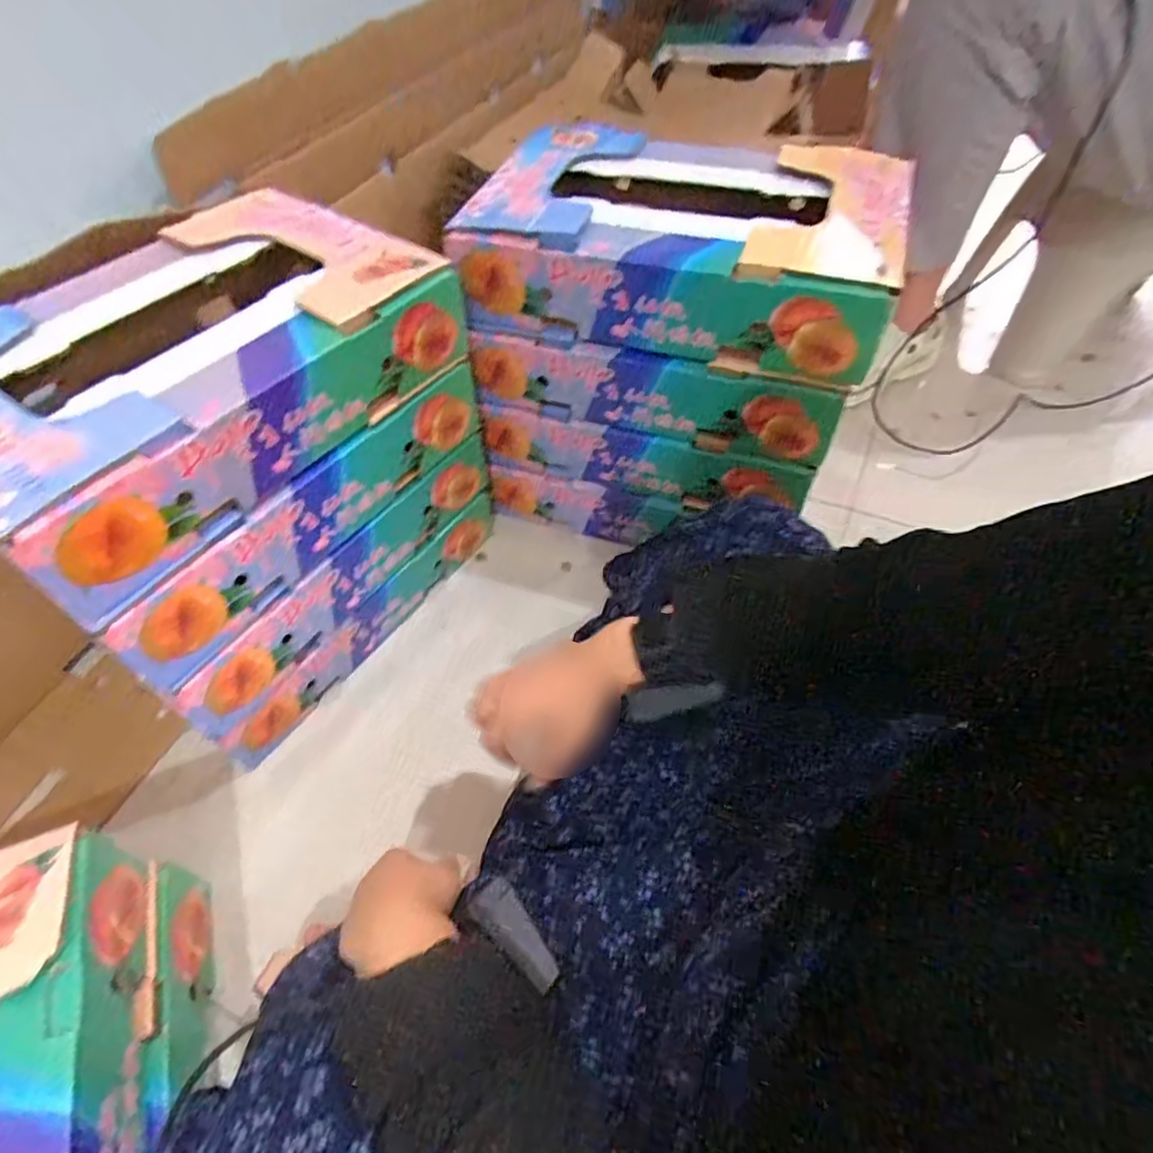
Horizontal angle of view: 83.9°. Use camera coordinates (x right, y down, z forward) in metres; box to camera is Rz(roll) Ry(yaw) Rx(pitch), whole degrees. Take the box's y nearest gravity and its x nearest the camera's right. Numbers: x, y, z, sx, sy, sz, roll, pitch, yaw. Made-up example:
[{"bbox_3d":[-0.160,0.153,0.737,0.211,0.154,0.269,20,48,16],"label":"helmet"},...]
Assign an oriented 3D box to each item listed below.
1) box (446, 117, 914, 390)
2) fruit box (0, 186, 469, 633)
[{"bbox_3d":[0.117,-0.357,0.662,0.390,0.109,0.299,14,54,13],"label":"box"},{"bbox_3d":[-0.328,-0.181,0.548,0.274,0.109,0.386,28,58,22],"label":"fruit box"}]

